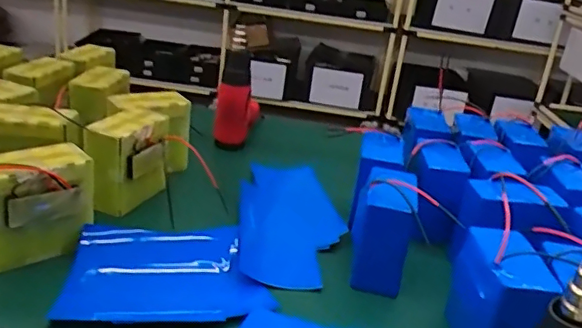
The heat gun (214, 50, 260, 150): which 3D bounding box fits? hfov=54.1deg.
[{"bbox_3d":[-0.121,-0.155,1.310,0.078,0.216,0.231,9,24,3],"label":"heat gun"}]

